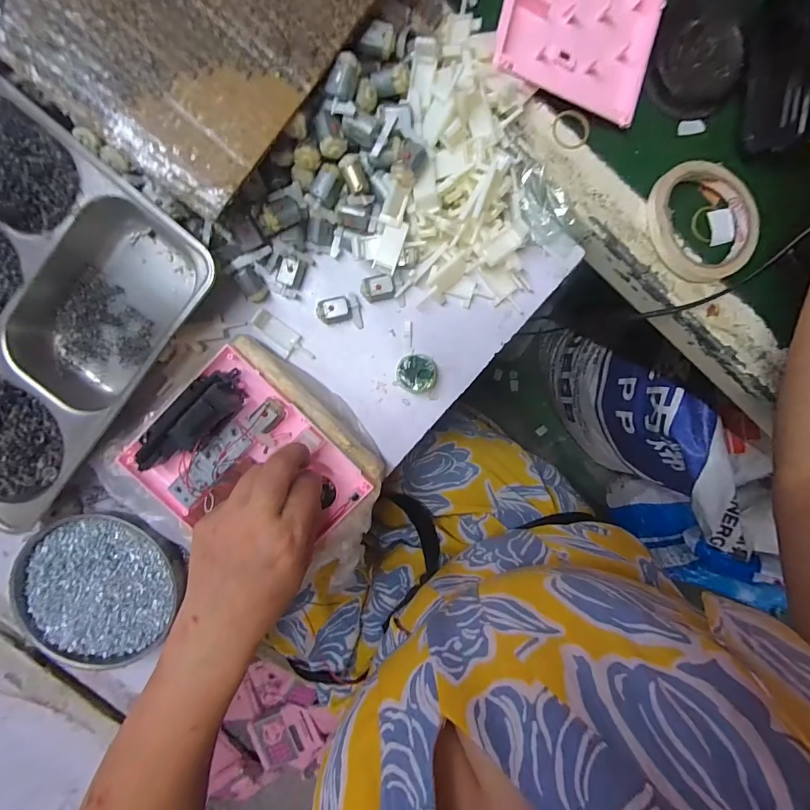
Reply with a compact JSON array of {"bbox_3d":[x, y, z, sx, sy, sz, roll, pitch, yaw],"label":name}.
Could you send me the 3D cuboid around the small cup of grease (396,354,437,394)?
[{"bbox_3d":[0.010,-0.027,0.345,0.033,0.020,0.033,0,96,-2],"label":"small cup of grease"}]

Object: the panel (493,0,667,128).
[{"bbox_3d":[0.142,-0.322,0.308,0.127,0.019,0.164,12,97,-17],"label":"panel"}]

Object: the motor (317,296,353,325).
[{"bbox_3d":[-0.060,-0.081,0.338,0.029,0.012,0.020,-15,96,-1],"label":"motor"}]

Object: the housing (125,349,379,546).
[{"bbox_3d":[-0.125,0.056,0.314,0.137,0.039,0.162,-44,96,3],"label":"housing"}]

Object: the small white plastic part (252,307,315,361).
[{"bbox_3d":[-0.106,-0.056,0.342,0.057,0.016,0.023,36,93,-5],"label":"small white plastic part"}]

